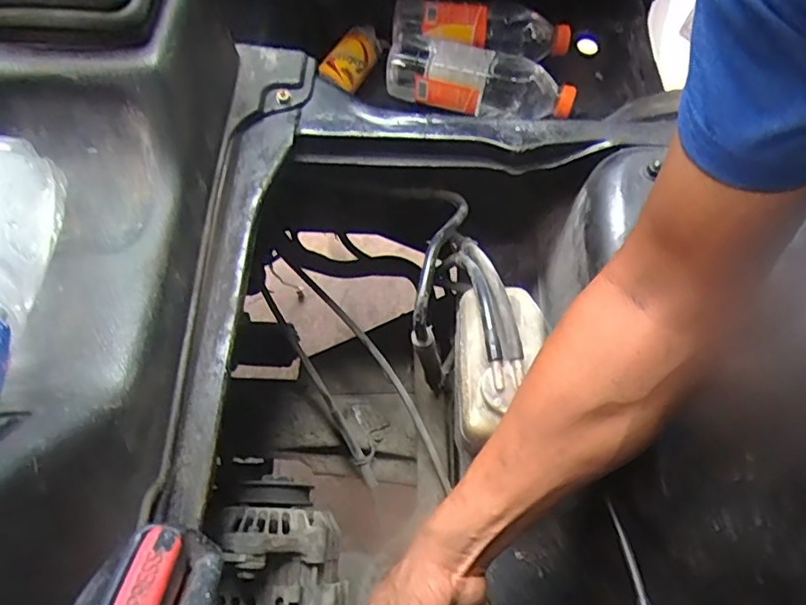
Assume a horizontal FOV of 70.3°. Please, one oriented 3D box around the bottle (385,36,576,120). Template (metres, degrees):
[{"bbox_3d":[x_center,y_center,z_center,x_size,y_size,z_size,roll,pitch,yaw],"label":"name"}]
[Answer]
[{"bbox_3d":[0.105,-0.304,0.791,0.253,0.065,0.083,12,60,4],"label":"bottle"}]

